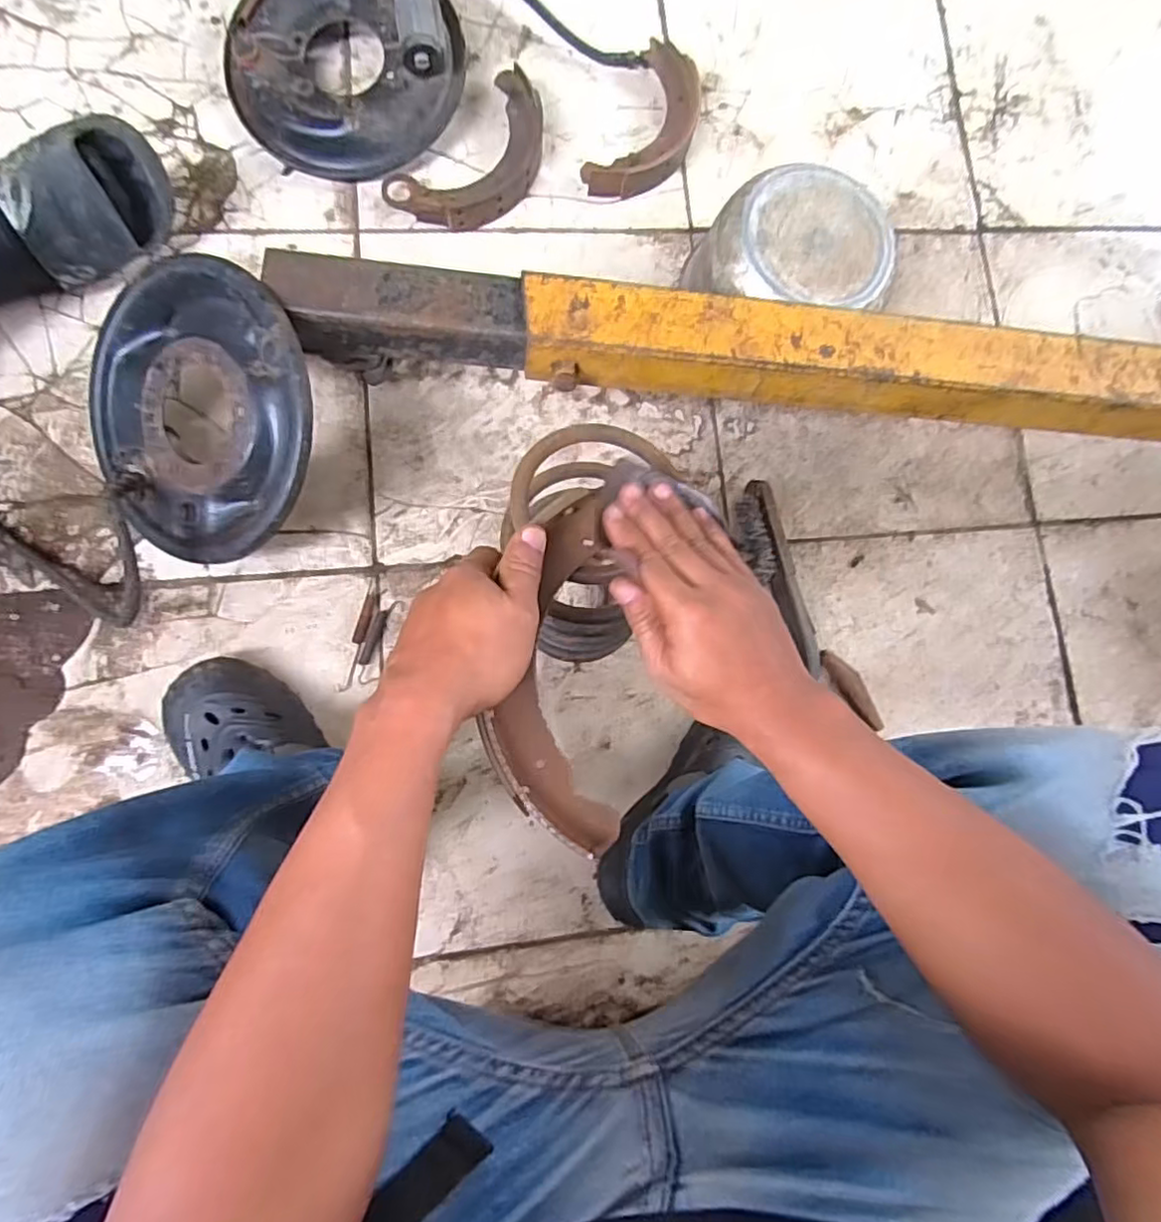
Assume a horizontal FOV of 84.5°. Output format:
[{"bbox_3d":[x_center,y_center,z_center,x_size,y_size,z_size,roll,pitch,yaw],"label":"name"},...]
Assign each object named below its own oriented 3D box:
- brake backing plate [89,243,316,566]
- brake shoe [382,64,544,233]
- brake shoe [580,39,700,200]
[{"bbox_3d":[-0.356,-0.189,0.609,0.263,0.034,0.264,4,101,20],"label":"brake backing plate"},{"bbox_3d":[-0.117,-0.534,0.764,0.115,0.033,0.222,43,81,-1],"label":"brake shoe"},{"bbox_3d":[0.088,-0.602,0.797,0.103,0.032,0.223,27,82,-3],"label":"brake shoe"}]

